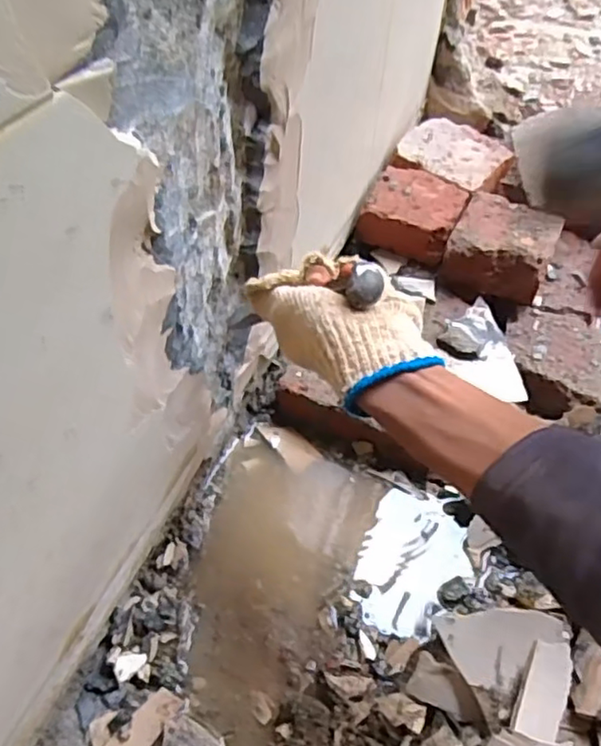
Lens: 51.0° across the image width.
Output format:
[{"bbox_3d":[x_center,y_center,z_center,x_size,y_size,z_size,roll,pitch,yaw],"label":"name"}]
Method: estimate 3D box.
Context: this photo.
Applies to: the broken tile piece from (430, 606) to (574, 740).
[{"bbox_3d":[0.138,0.200,0.431,0.094,0.017,0.076,12,67,-4],"label":"broken tile piece"}]

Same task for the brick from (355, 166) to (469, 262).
[{"bbox_3d":[0.130,-0.185,0.726,0.100,0.048,0.096,20,50,14],"label":"brick"}]

